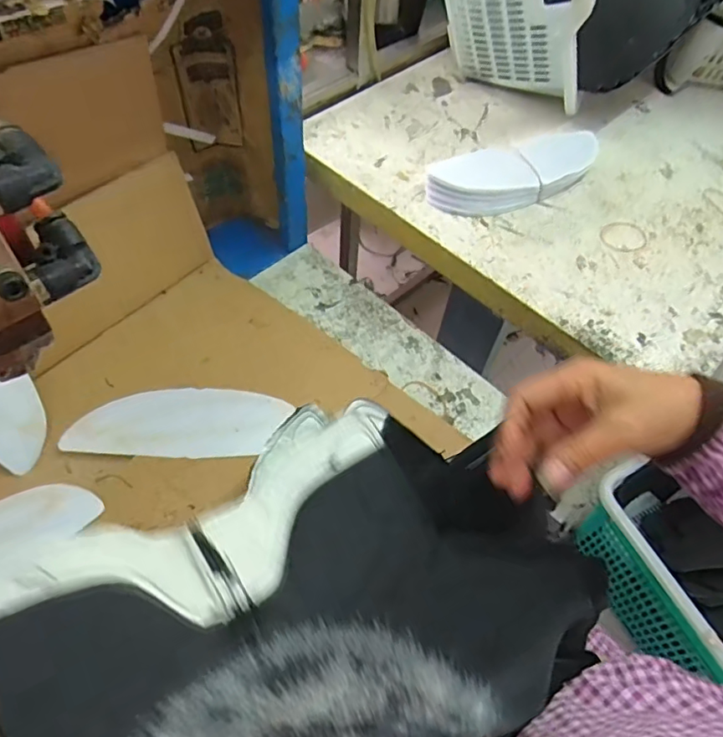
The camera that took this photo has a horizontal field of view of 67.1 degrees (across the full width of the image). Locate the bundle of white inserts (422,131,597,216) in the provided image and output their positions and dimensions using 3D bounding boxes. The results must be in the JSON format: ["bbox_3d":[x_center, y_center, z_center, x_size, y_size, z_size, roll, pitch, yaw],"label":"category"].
[{"bbox_3d":[0.180,-0.218,0.614,0.216,0.038,0.072,-15,59,-14],"label":"bundle of white inserts"}]

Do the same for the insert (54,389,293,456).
[{"bbox_3d":[-0.167,0.048,0.499,0.193,0.006,0.068,1,56,-4],"label":"insert"}]

